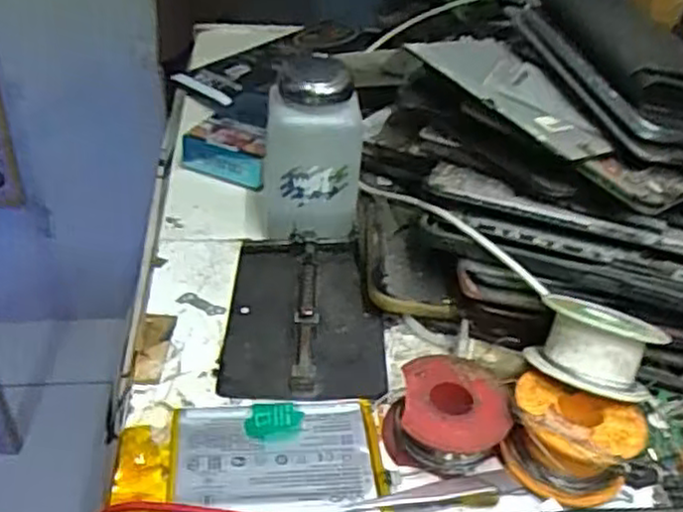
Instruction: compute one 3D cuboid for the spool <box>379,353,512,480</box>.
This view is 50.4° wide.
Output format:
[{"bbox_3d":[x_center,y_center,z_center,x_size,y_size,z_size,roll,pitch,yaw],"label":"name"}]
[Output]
[{"bbox_3d":[0.045,0.068,0.315,0.049,0.024,0.047,3,37,-2],"label":"spool"}]

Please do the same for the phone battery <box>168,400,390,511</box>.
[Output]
[{"bbox_3d":[-0.027,0.083,0.303,0.087,0.007,0.056,0,37,-7],"label":"phone battery"}]

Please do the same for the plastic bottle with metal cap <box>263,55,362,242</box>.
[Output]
[{"bbox_3d":[-0.016,-0.058,0.411,0.052,0.099,0.046,2,37,-4],"label":"plastic bottle with metal cap"}]

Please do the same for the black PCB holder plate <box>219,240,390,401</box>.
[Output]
[{"bbox_3d":[-0.018,0.028,0.376,0.078,0.015,0.117,3,37,-3],"label":"black PCB holder plate"}]

